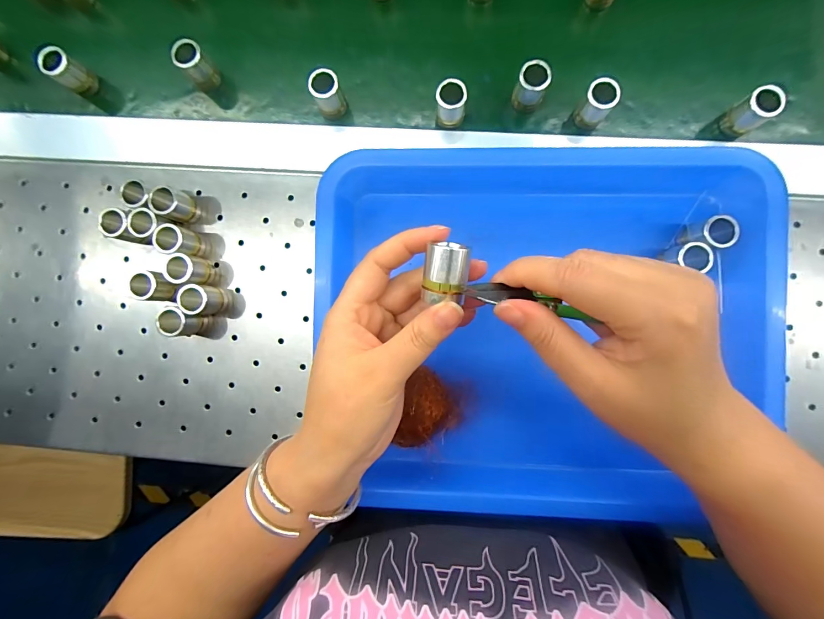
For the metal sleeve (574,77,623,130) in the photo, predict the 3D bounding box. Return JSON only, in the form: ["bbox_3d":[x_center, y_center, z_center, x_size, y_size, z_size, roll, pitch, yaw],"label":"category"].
[{"bbox_3d":[0.139,-0.155,0.276,0.021,0.034,0.020,0,88,3],"label":"metal sleeve"}]

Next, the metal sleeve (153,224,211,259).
[{"bbox_3d":[-0.182,-0.053,0.286,0.022,0.031,0.022,0,88,3],"label":"metal sleeve"}]

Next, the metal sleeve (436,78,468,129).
[{"bbox_3d":[0.030,-0.158,0.281,0.022,0.032,0.021,-3,88,3],"label":"metal sleeve"}]

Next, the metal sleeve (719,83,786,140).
[{"bbox_3d":[0.251,-0.146,0.268,0.019,0.032,0.022,-33,87,2],"label":"metal sleeve"}]

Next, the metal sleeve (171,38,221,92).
[{"bbox_3d":[-0.174,-0.197,0.294,0.021,0.034,0.019,-38,87,1],"label":"metal sleeve"}]

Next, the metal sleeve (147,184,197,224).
[{"bbox_3d":[-0.186,-0.082,0.287,0.021,0.032,0.022,0,88,3],"label":"metal sleeve"}]

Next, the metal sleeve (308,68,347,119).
[{"bbox_3d":[-0.066,-0.171,0.288,0.022,0.030,0.023,0,88,3],"label":"metal sleeve"}]

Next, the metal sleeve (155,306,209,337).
[{"bbox_3d":[-0.180,0.010,0.286,0.022,0.033,0.021,7,89,3],"label":"metal sleeve"}]

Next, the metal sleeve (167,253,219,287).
[{"bbox_3d":[-0.174,-0.030,0.287,0.021,0.034,0.021,3,88,3],"label":"metal sleeve"}]

